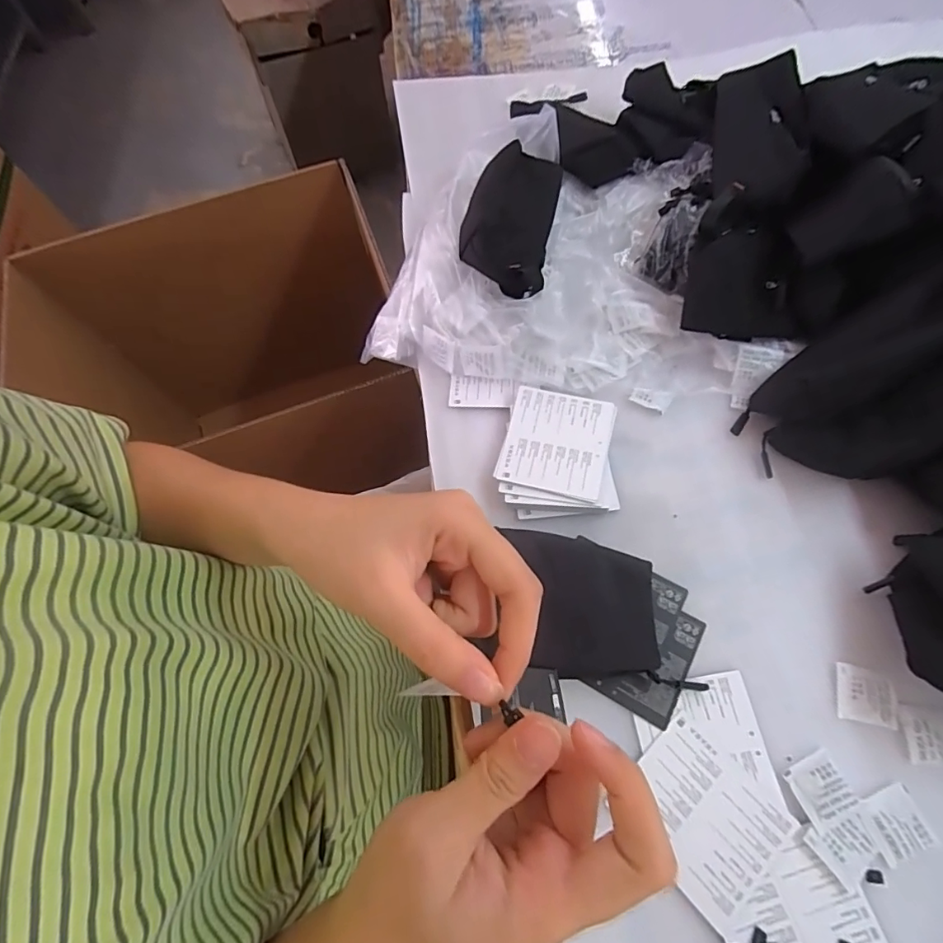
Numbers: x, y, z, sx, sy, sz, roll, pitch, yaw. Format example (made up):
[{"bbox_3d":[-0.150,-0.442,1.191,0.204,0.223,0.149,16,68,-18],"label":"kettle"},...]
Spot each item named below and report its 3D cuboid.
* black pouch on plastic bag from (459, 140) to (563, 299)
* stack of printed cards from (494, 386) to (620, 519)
[{"bbox_3d":[0.041,-0.267,0.499,0.084,0.058,0.195,8,68,8],"label":"black pouch on plastic bag"},{"bbox_3d":[0.077,-0.018,0.449,0.102,0.021,0.119,0,68,5],"label":"stack of printed cards"}]

